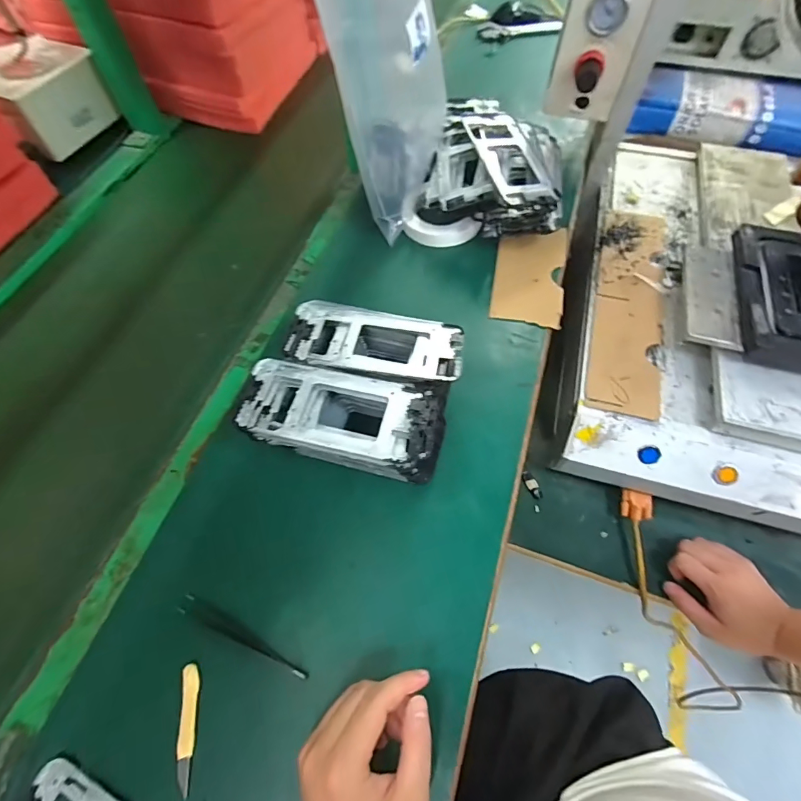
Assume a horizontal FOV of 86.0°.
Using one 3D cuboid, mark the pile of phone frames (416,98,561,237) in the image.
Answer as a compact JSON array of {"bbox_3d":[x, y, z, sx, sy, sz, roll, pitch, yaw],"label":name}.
[{"bbox_3d":[0.123,-0.293,0.548,0.178,0.078,0.180,16,62,9],"label":"pile of phone frames"}]

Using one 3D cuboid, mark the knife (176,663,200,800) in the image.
[{"bbox_3d":[-0.162,0.247,0.326,0.011,0.006,0.080,-7,60,-3],"label":"knife"}]

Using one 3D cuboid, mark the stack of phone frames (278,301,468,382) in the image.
[{"bbox_3d":[-0.023,-0.044,0.445,0.167,0.082,0.087,10,61,6],"label":"stack of phone frames"}]

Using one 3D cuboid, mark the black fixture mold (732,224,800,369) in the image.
[{"bbox_3d":[0.448,-0.125,0.496,0.109,0.053,0.192,11,61,6],"label":"black fixture mold"}]

